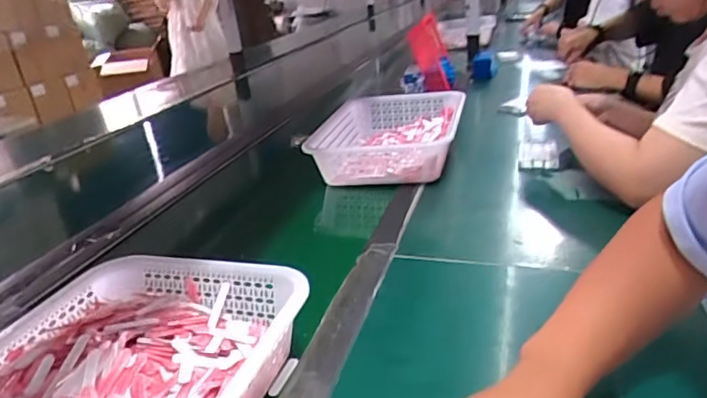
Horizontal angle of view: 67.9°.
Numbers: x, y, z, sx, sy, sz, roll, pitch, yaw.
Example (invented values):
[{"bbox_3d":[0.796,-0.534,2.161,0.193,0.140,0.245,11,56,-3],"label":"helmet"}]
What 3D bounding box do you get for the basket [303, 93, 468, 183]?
[{"bbox_3d":[0.077,-0.127,1.062,0.273,0.094,0.367,1,26,15],"label":"basket"}]

